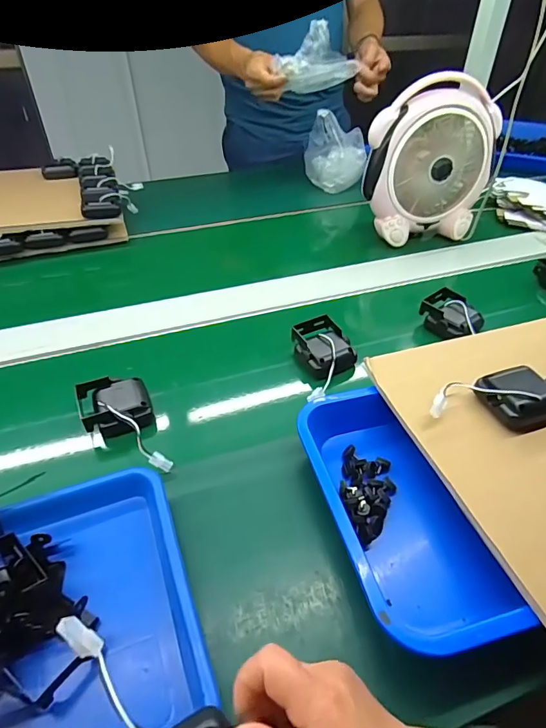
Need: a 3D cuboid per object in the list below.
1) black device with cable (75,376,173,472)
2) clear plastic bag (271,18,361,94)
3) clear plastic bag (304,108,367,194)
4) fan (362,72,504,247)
[{"bbox_3d":[-0.178,0.070,0.523,0.083,0.056,0.156,-15,43,-17],"label":"black device with cable"},{"bbox_3d":[0.100,-0.620,0.904,0.168,0.121,0.060,-13,43,-15],"label":"clear plastic bag"},{"bbox_3d":[0.151,-0.511,1.058,0.132,0.158,0.102,-7,41,-8],"label":"clear plastic bag"},{"bbox_3d":[0.296,-0.359,0.818,0.242,0.255,0.105,-15,43,-17],"label":"fan"}]

